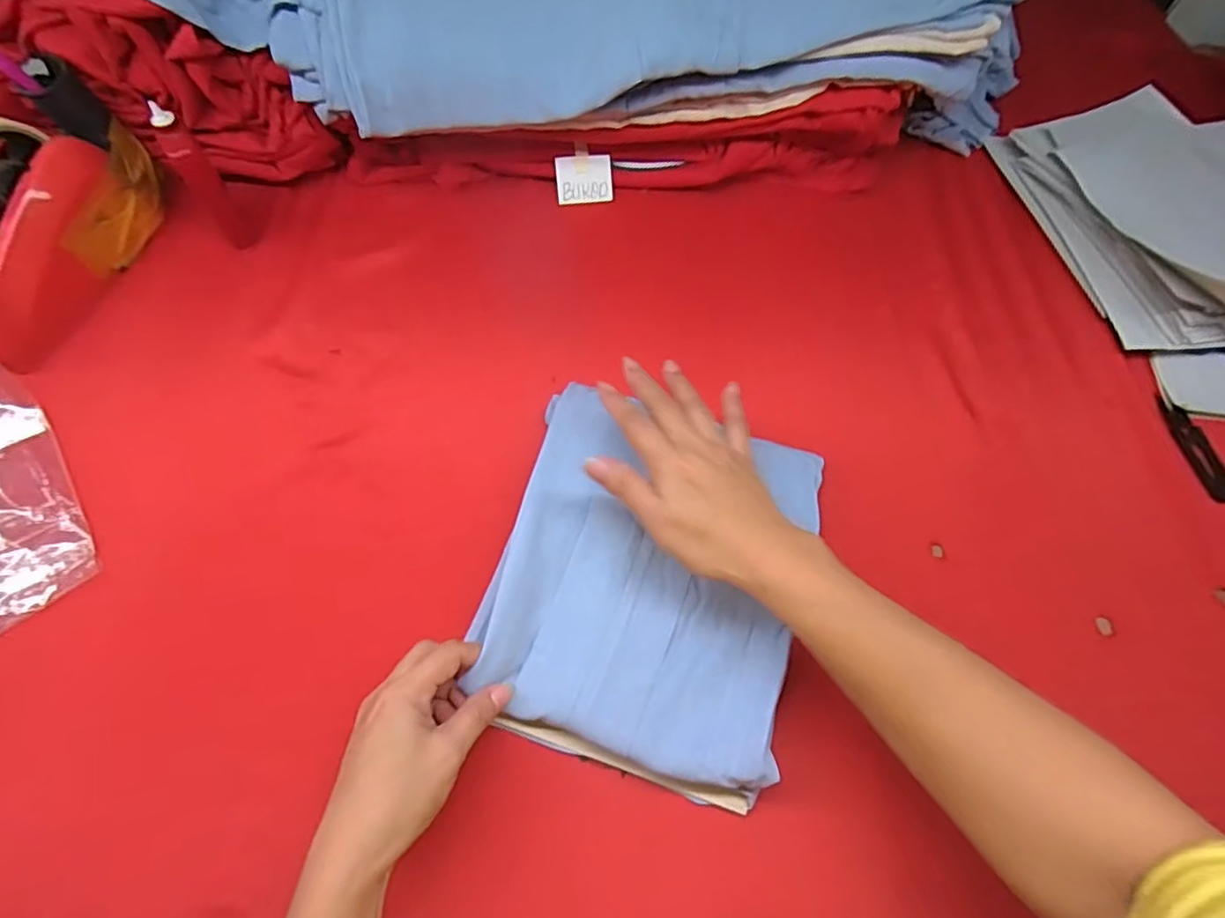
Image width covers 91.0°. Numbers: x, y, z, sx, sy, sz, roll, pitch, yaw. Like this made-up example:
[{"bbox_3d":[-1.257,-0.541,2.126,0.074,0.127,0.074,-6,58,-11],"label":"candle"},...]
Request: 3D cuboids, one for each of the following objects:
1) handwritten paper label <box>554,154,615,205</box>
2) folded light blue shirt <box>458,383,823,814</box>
[{"bbox_3d":[-0.027,-0.275,0.593,0.055,0.004,0.043,-5,106,-2],"label":"handwritten paper label"},{"bbox_3d":[0.028,0.078,0.409,0.201,0.031,0.242,14,65,4],"label":"folded light blue shirt"}]

